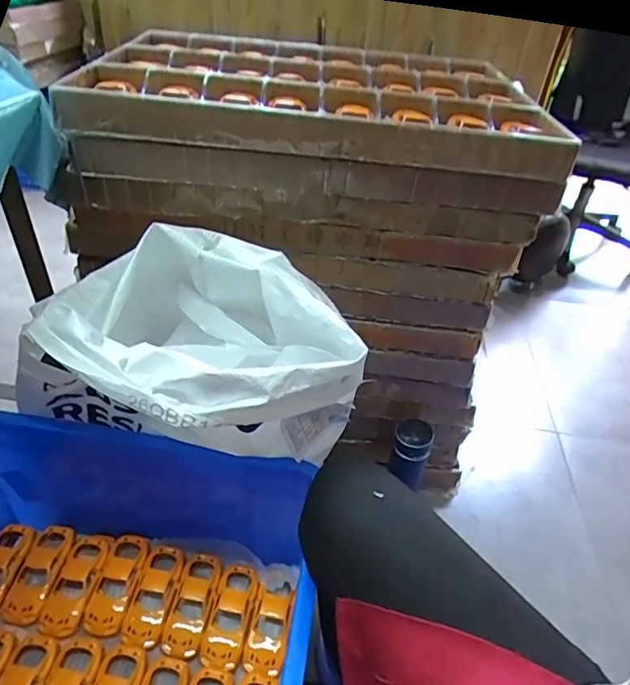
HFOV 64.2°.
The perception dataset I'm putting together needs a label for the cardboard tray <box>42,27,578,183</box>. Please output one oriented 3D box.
[{"bbox_3d":[0.008,-0.447,0.879,0.666,0.051,0.666,5,39,-1],"label":"cardboard tray"}]

